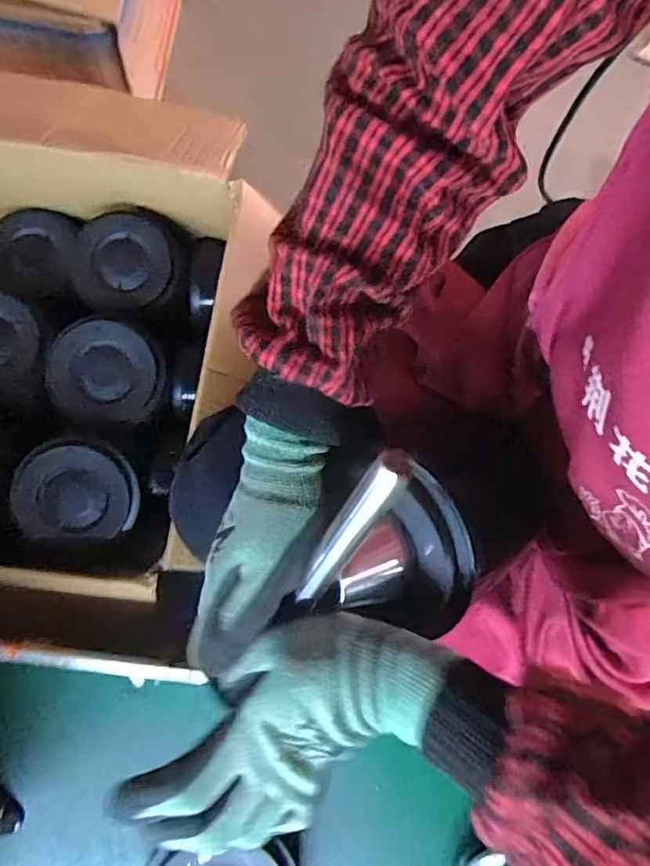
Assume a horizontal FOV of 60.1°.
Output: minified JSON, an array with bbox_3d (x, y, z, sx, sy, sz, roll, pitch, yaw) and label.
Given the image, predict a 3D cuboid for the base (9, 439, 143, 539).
[{"bbox_3d":[-0.255,0.055,0.586,0.116,0.050,0.100,-2,97,-12],"label":"base"}]

